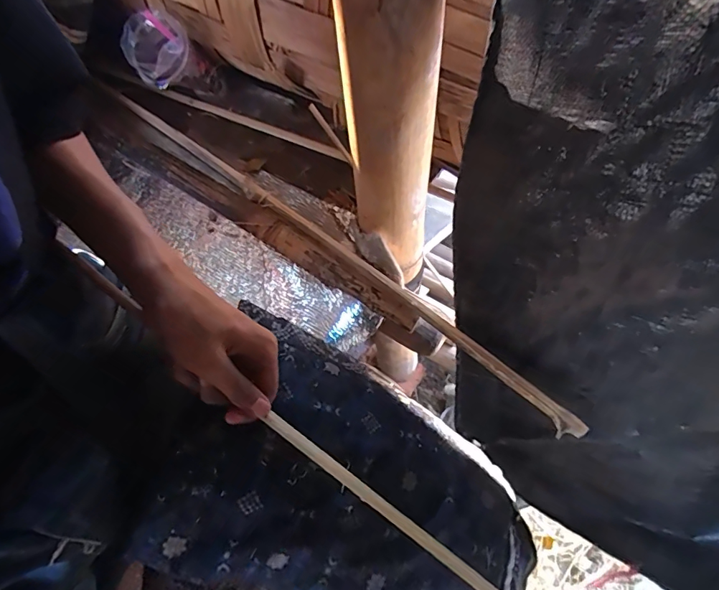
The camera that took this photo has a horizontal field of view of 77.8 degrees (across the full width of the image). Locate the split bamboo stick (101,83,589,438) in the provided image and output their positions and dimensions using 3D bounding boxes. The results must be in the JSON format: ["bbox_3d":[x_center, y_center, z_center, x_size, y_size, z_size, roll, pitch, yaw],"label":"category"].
[{"bbox_3d":[-0.083,-0.091,0.575,0.793,0.031,0.025,37,70,21],"label":"split bamboo stick"}]

